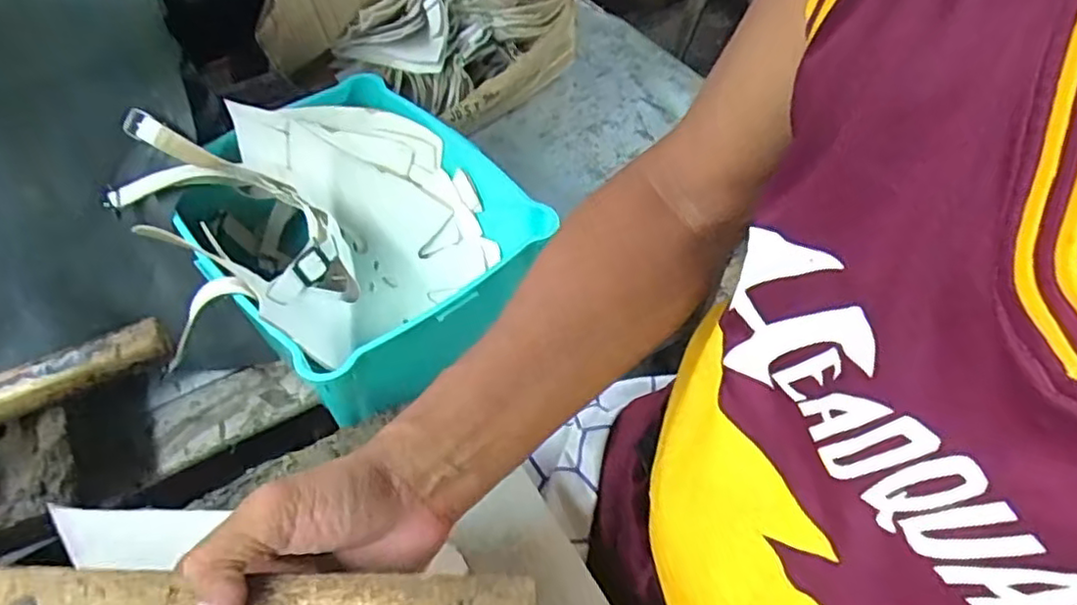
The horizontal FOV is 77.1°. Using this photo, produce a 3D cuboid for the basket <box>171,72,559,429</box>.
[{"bbox_3d":[-0.164,-0.056,0.625,0.275,0.120,0.291,-38,62,-26],"label":"basket"}]

